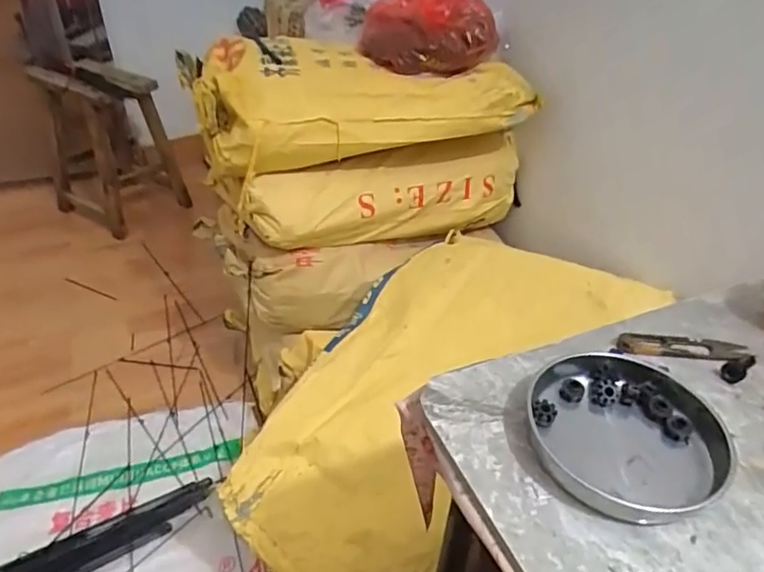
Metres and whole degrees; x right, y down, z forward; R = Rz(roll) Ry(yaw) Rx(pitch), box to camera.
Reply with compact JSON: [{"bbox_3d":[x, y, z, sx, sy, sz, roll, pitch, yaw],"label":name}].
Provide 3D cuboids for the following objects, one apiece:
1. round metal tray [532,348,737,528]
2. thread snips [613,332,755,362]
[{"bbox_3d":[0.185,0.104,0.420,0.141,0.021,0.145,2,37,-1],"label":"round metal tray"},{"bbox_3d":[0.272,0.055,0.503,0.113,0.011,0.028,3,37,1],"label":"thread snips"}]

